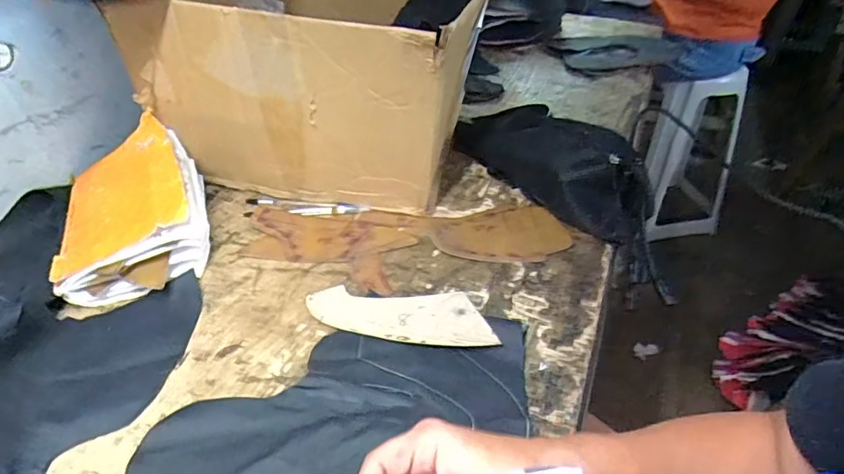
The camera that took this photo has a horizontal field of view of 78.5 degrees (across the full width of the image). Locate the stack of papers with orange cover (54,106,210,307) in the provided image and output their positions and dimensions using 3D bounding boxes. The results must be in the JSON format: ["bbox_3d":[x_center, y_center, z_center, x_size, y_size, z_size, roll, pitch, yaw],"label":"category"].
[{"bbox_3d":[-0.316,-0.032,0.567,0.144,0.088,0.211,-13,40,-16],"label":"stack of papers with orange cover"}]

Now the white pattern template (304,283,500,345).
[{"bbox_3d":[-0.023,0.075,0.500,0.182,0.005,0.056,3,47,8],"label":"white pattern template"}]

